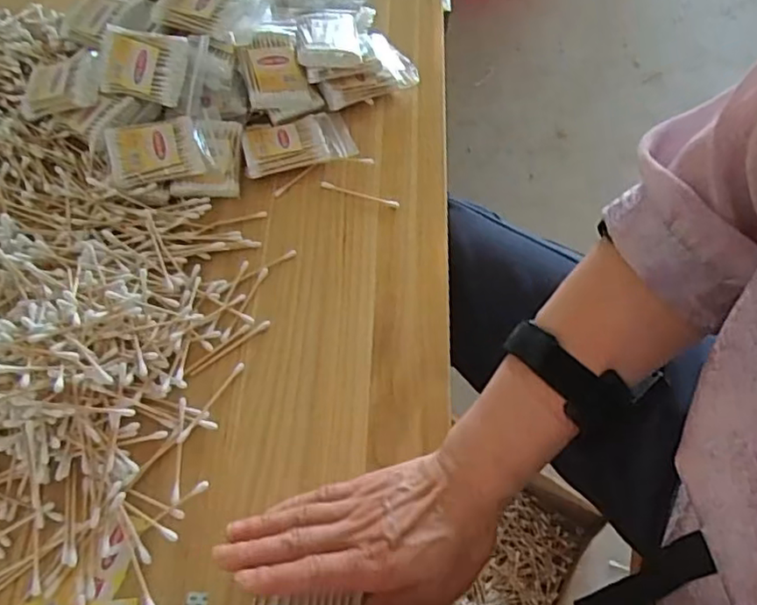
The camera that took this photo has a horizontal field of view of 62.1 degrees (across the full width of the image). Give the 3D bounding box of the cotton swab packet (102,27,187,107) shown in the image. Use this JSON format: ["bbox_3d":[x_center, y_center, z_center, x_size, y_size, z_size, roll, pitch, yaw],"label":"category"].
[{"bbox_3d":[-0.208,-0.209,0.552,0.080,0.011,0.058,15,100,11],"label":"cotton swab packet"}]

